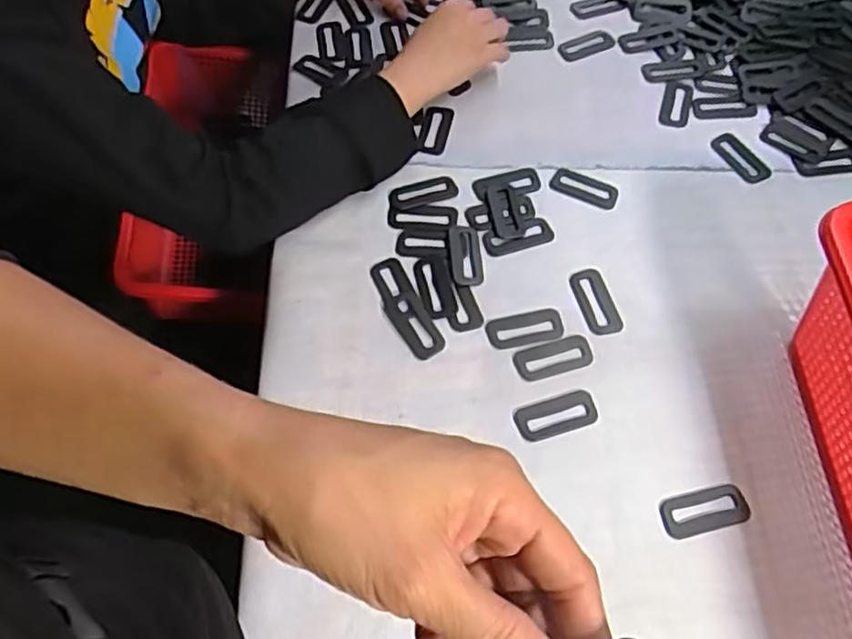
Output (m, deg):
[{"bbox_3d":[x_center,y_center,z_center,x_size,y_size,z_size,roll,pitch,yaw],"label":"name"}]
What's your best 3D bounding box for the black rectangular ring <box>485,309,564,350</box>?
[{"bbox_3d":[0.078,0.008,0.532,0.062,0.004,0.026,-12,61,-5],"label":"black rectangular ring"}]

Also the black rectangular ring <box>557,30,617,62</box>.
[{"bbox_3d":[0.165,-0.282,0.699,0.062,0.006,0.026,-18,62,-9],"label":"black rectangular ring"}]

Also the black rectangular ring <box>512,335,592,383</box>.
[{"bbox_3d":[0.097,0.029,0.521,0.061,0.004,0.026,-15,61,-7],"label":"black rectangular ring"}]

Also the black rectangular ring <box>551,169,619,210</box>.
[{"bbox_3d":[0.140,-0.117,0.605,0.059,0.004,0.024,24,64,14],"label":"black rectangular ring"}]

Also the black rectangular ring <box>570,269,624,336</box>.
[{"bbox_3d":[0.136,-0.014,0.548,0.028,0.004,0.060,-13,61,-5],"label":"black rectangular ring"}]

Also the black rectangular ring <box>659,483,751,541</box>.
[{"bbox_3d":[0.190,0.130,0.464,0.059,0.004,0.027,-13,61,-5],"label":"black rectangular ring"}]

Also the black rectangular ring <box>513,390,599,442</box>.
[{"bbox_3d":[0.096,0.071,0.500,0.060,0.004,0.029,-15,61,-6],"label":"black rectangular ring"}]

